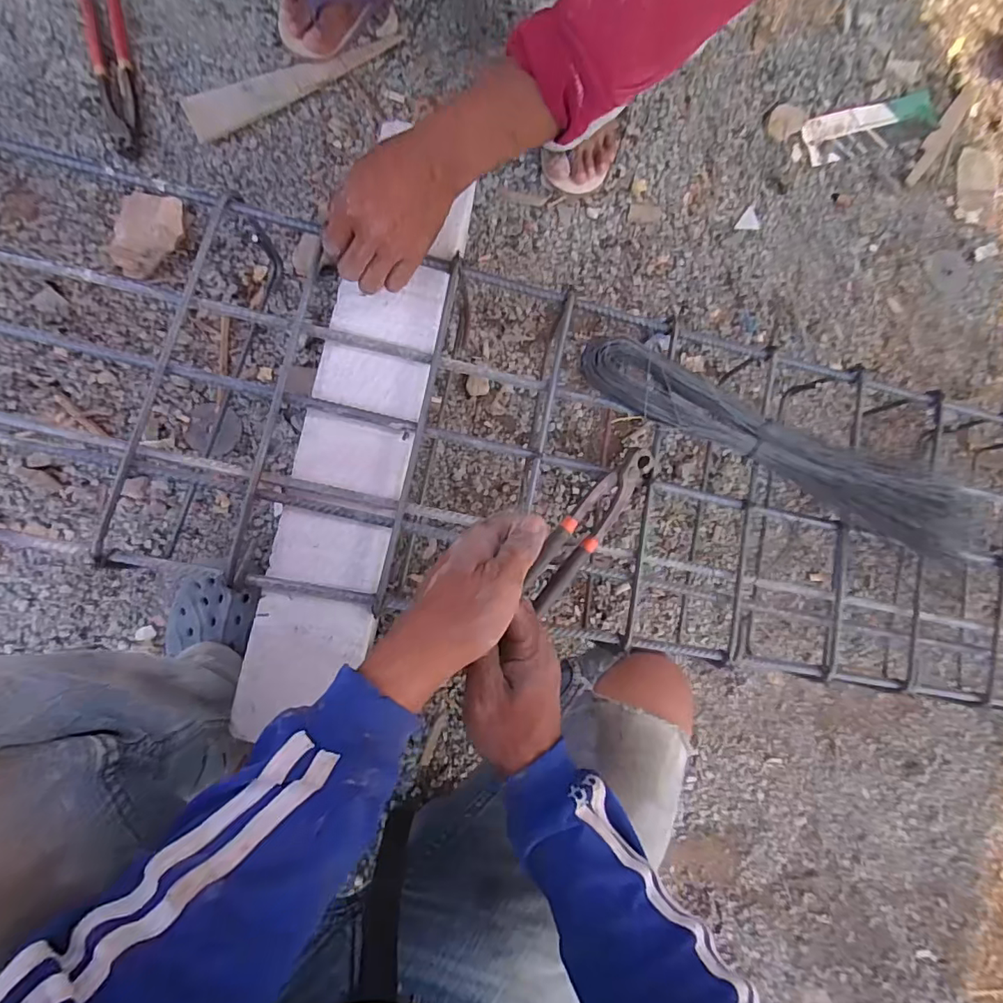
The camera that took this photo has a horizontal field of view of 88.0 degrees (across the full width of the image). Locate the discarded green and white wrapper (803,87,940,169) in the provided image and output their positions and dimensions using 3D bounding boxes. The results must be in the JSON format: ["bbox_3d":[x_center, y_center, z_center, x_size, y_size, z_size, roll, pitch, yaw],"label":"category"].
[{"bbox_3d":[0.616,-0.625,0.863,0.252,0.006,0.075,-20,90,-9],"label":"discarded green and white wrapper"}]

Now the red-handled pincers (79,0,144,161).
[{"bbox_3d":[-0.485,-0.537,0.651,0.048,0.013,0.220,-13,89,-9],"label":"red-handled pincers"}]

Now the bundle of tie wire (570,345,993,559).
[{"bbox_3d":[0.289,-0.051,0.518,0.458,0.045,0.069,22,81,-8],"label":"bundle of tie wire"}]

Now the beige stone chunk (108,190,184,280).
[{"bbox_3d":[-0.436,-0.325,0.641,0.071,0.024,0.099,9,86,-8],"label":"beige stone chunk"}]

